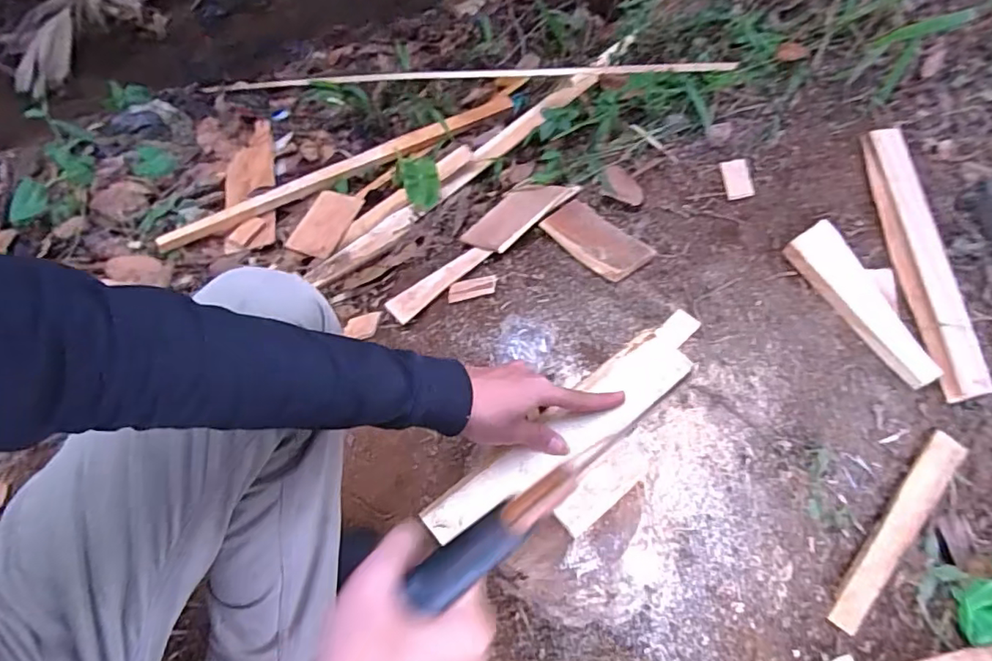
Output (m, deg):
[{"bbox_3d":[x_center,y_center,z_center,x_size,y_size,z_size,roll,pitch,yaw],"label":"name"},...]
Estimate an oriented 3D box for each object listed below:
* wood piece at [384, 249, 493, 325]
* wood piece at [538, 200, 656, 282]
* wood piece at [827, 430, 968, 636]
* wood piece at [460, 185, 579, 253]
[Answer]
[{"bbox_3d":[-0.093,-0.078,0.900,0.052,0.018,0.185,40,68,22],"label":"wood piece"},{"bbox_3d":[0.154,-0.146,0.894,0.085,0.012,0.192,-29,49,-15],"label":"wood piece"},{"bbox_3d":[0.521,0.262,0.731,0.042,0.021,0.283,34,84,19],"label":"wood piece"},{"bbox_3d":[0.036,-0.202,0.977,0.195,0.016,0.112,-42,45,-22],"label":"wood piece"}]

